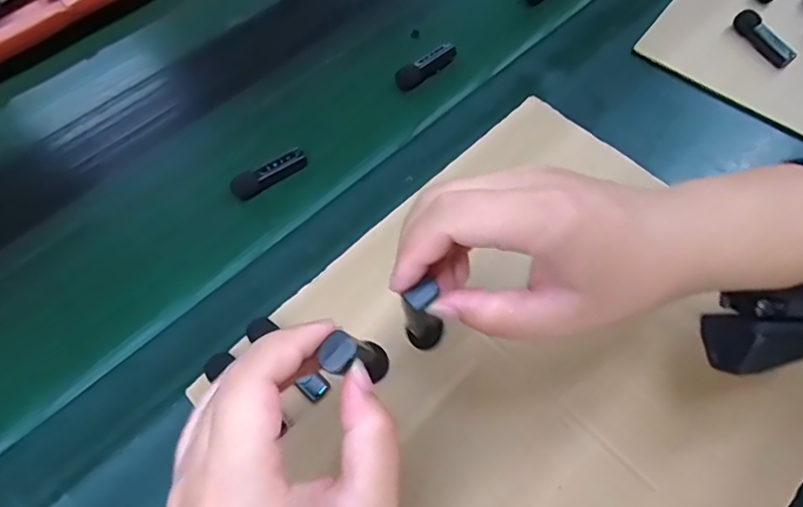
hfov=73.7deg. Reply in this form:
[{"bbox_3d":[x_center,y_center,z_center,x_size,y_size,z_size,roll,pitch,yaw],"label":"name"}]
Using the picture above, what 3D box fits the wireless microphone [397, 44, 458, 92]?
[{"bbox_3d":[0.024,-0.173,0.498,0.063,0.019,0.018,-34,64,-16],"label":"wireless microphone"}]

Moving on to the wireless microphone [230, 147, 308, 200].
[{"bbox_3d":[-0.108,-0.066,0.441,0.065,0.015,0.019,-32,64,-14],"label":"wireless microphone"}]

